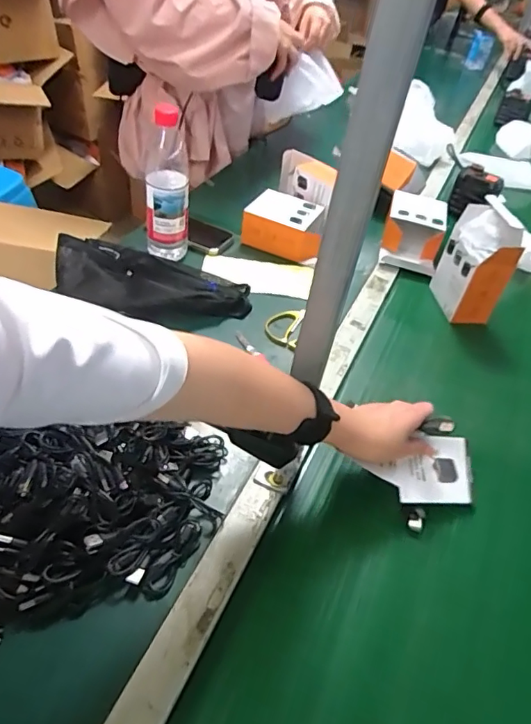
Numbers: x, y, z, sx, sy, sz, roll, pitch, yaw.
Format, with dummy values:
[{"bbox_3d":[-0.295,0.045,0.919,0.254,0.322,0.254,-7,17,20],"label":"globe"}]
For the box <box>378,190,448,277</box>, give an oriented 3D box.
[{"bbox_3d":[0.268,-0.240,0.922,0.106,0.061,0.191,15,45,8],"label":"box"}]

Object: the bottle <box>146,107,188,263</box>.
[{"bbox_3d":[-0.149,-0.259,0.759,0.069,0.225,0.063,0,45,-7],"label":"bottle"}]

